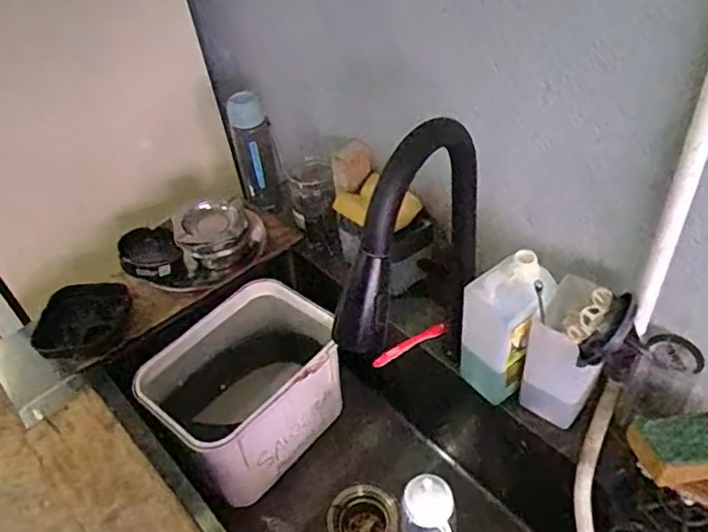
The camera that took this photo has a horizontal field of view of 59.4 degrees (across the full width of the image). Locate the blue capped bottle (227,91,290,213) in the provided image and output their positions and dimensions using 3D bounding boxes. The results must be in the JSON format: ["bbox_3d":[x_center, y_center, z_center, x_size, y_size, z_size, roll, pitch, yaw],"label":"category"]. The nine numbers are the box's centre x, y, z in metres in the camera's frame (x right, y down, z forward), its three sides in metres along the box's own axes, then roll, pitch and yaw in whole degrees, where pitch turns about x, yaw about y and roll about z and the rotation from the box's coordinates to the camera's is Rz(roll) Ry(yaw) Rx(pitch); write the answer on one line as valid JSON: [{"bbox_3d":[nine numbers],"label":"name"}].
[{"bbox_3d":[-0.168,-0.195,1.092,0.076,0.224,0.061,-12,44,-4],"label":"blue capped bottle"}]

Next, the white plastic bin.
[{"bbox_3d":[-0.163,0.198,0.984,0.203,0.196,0.278,30,55,32],"label":"white plastic bin"}]

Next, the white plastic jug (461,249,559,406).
[{"bbox_3d":[0.184,0.080,0.768,0.078,0.215,0.087,27,54,30],"label":"white plastic jug"}]

